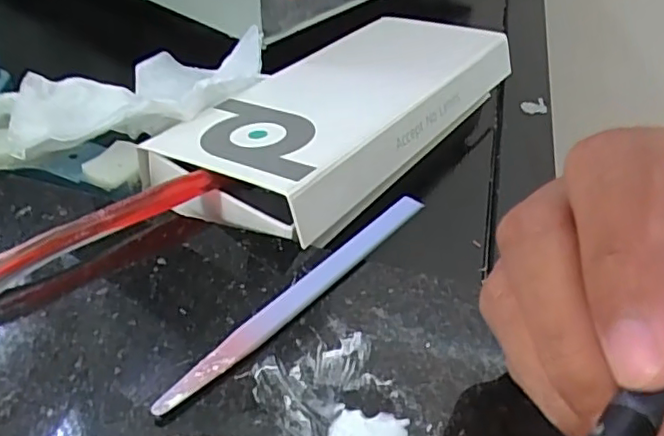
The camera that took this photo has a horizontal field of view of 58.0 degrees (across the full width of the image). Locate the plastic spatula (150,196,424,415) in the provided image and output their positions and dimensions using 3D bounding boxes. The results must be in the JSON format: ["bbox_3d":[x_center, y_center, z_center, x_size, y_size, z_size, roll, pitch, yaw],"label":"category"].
[{"bbox_3d":[-0.009,0.025,0.217,0.009,0.006,0.133,32,46,26],"label":"plastic spatula"}]

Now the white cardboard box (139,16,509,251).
[{"bbox_3d":[0.011,-0.065,0.314,0.099,0.023,0.210,27,44,21],"label":"white cardboard box"}]

